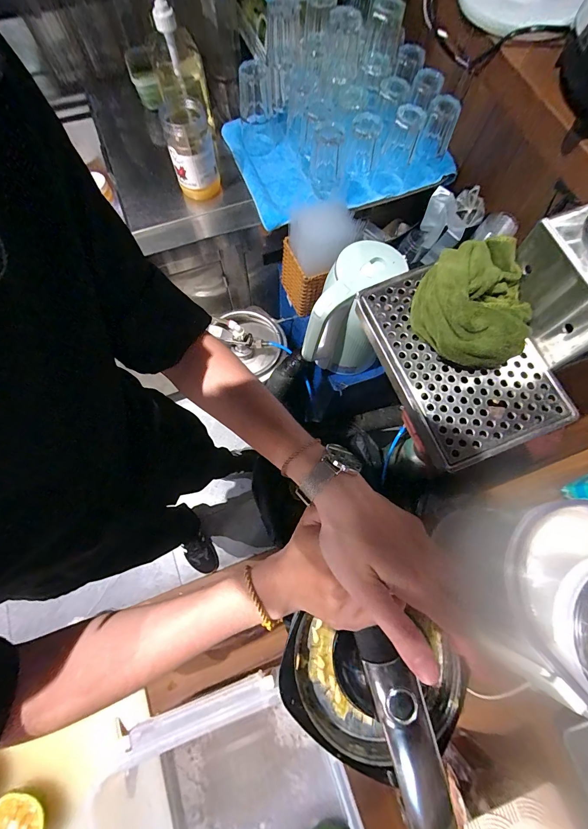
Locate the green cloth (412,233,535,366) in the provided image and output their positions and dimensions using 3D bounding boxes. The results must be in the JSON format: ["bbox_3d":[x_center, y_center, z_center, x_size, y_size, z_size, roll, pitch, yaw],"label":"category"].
[{"bbox_3d":[0.193,-0.121,0.367,0.111,0.064,0.130,-3,71,-2],"label":"green cloth"}]

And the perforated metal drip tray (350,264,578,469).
[{"bbox_3d":[0.191,-0.067,0.391,0.158,0.028,0.235,-19,73,-8],"label":"perforated metal drip tray"}]

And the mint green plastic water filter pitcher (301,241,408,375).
[{"bbox_3d":[0.113,-0.187,0.686,0.129,0.250,0.191,25,73,7],"label":"mint green plastic water filter pitcher"}]

